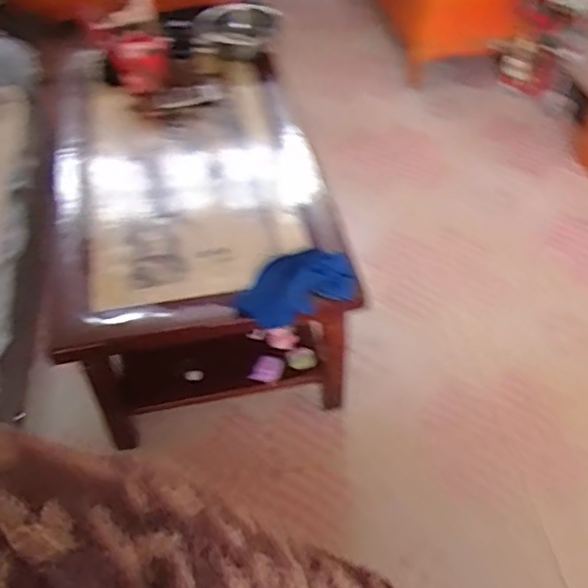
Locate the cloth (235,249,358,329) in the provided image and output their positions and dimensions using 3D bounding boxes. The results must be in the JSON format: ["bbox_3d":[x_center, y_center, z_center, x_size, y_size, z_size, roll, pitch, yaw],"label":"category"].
[{"bbox_3d":[0.004,-0.021,1.258,0.247,0.055,0.135,-16,50,-12],"label":"cloth"}]

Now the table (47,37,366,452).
[{"bbox_3d":[-0.267,-0.208,1.600,0.626,0.375,0.952,-10,50,-8],"label":"table"}]

